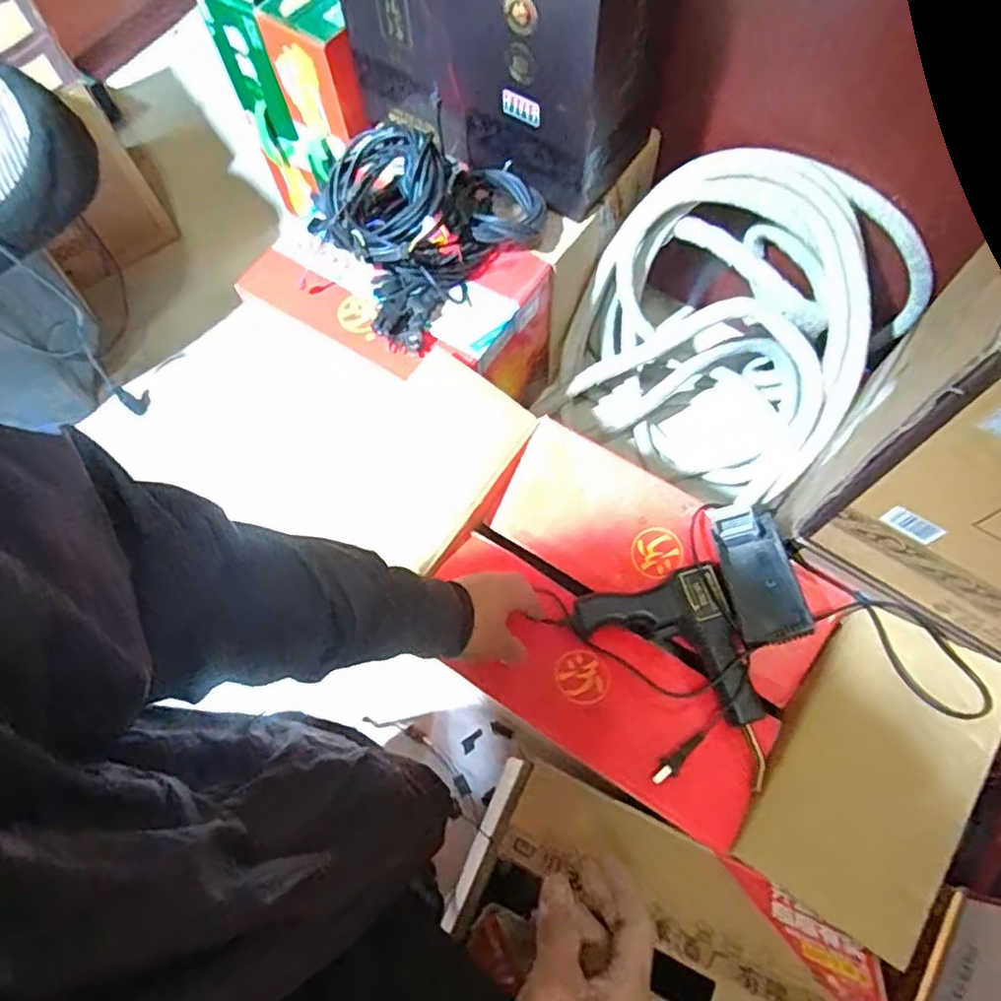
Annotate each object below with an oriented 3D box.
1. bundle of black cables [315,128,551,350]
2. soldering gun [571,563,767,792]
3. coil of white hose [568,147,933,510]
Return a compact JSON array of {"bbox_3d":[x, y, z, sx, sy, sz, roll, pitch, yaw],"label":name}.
[{"bbox_3d":[-0.097,-0.357,0.806,0.217,0.121,0.272,42,76,17],"label":"bundle of black cables"},{"bbox_3d":[0.169,0.176,0.654,0.148,0.041,0.197,-13,68,-3],"label":"soldering gun"},{"bbox_3d":[0.313,-0.241,0.946,0.358,0.359,0.294,34,73,15],"label":"coil of white hose"}]

